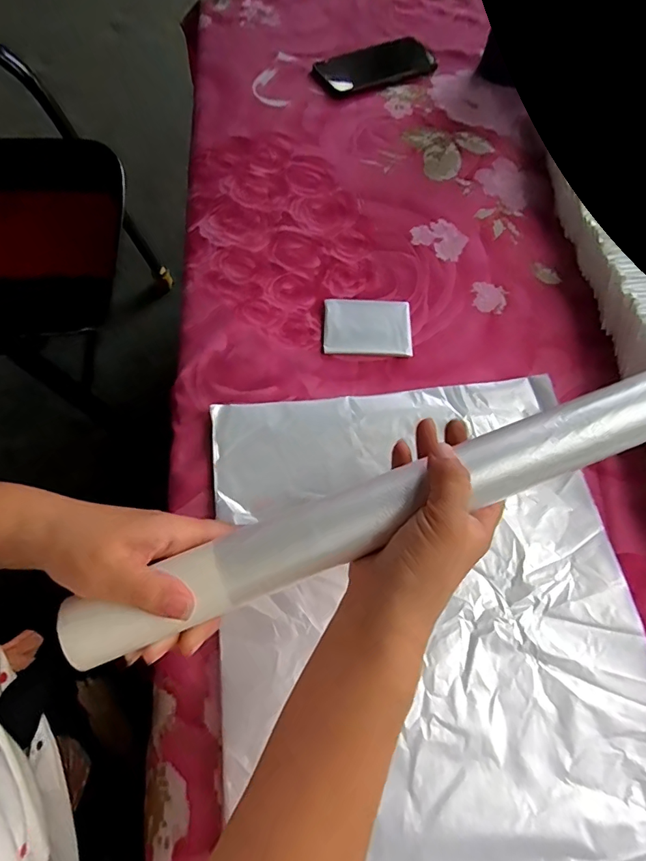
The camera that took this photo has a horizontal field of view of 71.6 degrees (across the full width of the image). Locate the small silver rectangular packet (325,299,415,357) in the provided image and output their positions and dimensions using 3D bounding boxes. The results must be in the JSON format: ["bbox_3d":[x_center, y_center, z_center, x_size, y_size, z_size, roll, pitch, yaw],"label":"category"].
[{"bbox_3d":[0.045,-0.104,0.449,0.086,0.006,0.065,2,67,-1],"label":"small silver rectangular packet"}]

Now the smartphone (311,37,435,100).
[{"bbox_3d":[0.073,-0.497,0.613,0.169,0.013,0.076,-25,70,-12],"label":"smartphone"}]

